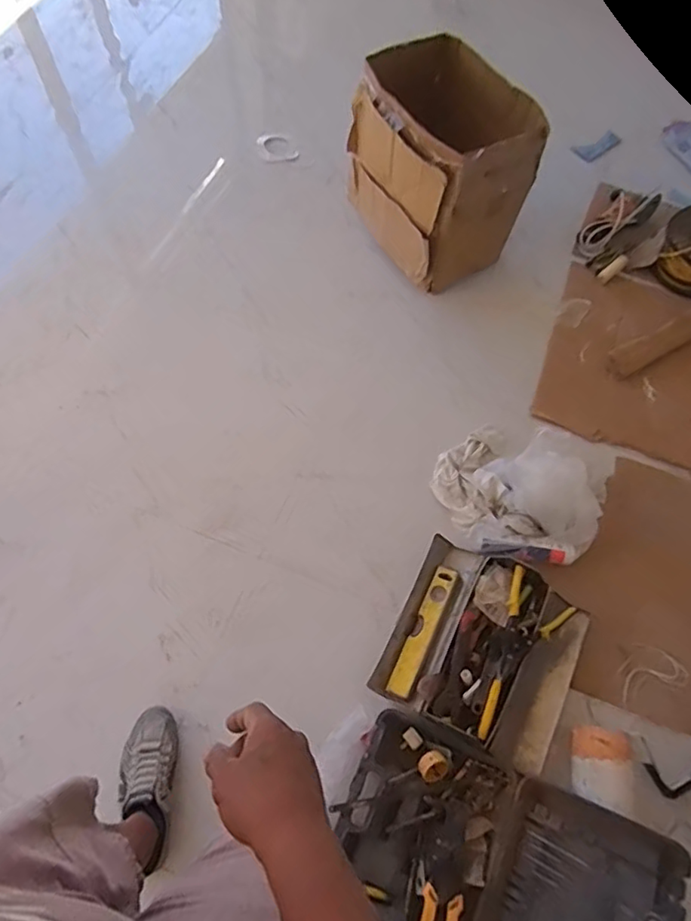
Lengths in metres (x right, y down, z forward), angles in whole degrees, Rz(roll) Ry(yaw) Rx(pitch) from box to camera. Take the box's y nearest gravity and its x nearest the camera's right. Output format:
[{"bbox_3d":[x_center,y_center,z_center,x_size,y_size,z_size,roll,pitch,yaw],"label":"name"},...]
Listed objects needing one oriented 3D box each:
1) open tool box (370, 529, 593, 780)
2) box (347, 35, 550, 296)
[{"bbox_3d":[0.295,0.393,1.196,0.369,0.113,0.366,27,67,9],"label":"open tool box"},{"bbox_3d":[0.264,-0.780,1.566,0.340,0.440,0.409,-27,70,-14],"label":"box"}]

